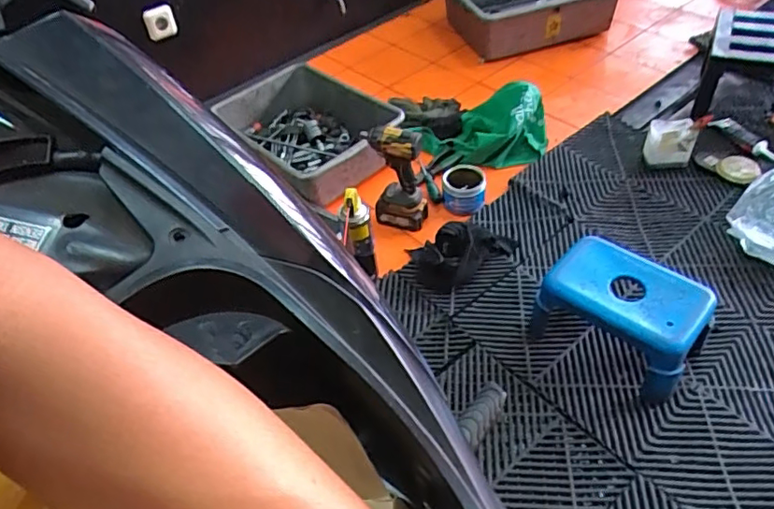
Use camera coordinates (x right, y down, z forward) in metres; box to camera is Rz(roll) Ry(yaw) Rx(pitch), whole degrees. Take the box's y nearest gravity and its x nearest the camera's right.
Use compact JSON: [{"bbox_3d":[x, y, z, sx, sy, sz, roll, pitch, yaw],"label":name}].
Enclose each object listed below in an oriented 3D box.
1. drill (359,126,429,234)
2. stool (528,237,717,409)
[{"bbox_3d":[0.023,-0.171,1.271,0.130,0.248,0.069,3,47,9],"label":"drill"},{"bbox_3d":[0.421,0.108,1.032,0.273,0.154,0.180,29,56,29],"label":"stool"}]

